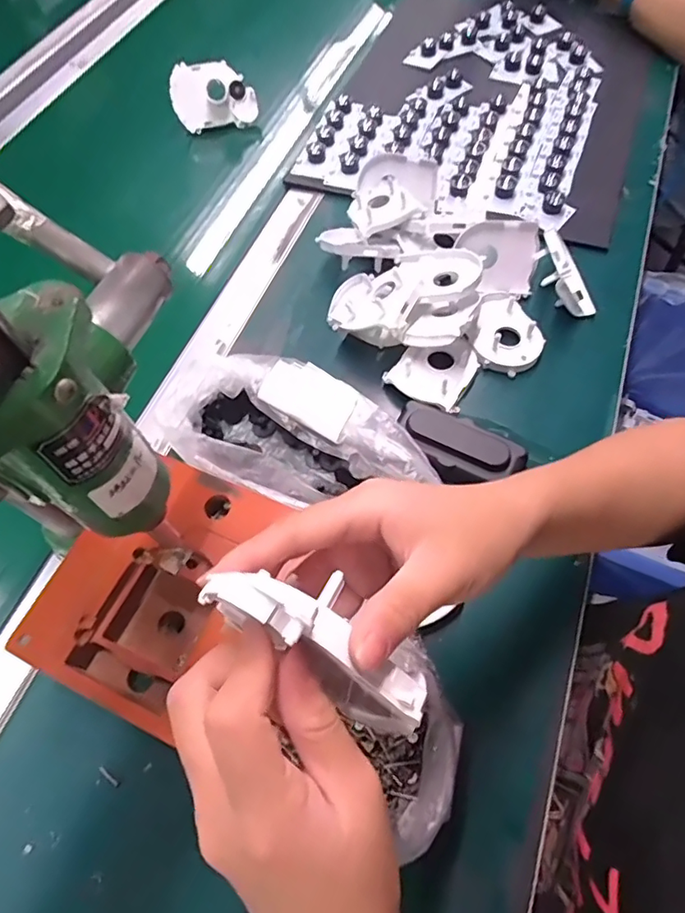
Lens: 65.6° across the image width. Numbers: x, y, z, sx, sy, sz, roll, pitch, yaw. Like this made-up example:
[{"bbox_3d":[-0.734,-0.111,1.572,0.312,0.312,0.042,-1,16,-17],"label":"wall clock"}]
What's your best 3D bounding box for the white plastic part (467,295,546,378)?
[{"bbox_3d":[0.154,-0.116,0.491,0.066,0.022,0.080,19,65,13],"label":"white plastic part"}]

